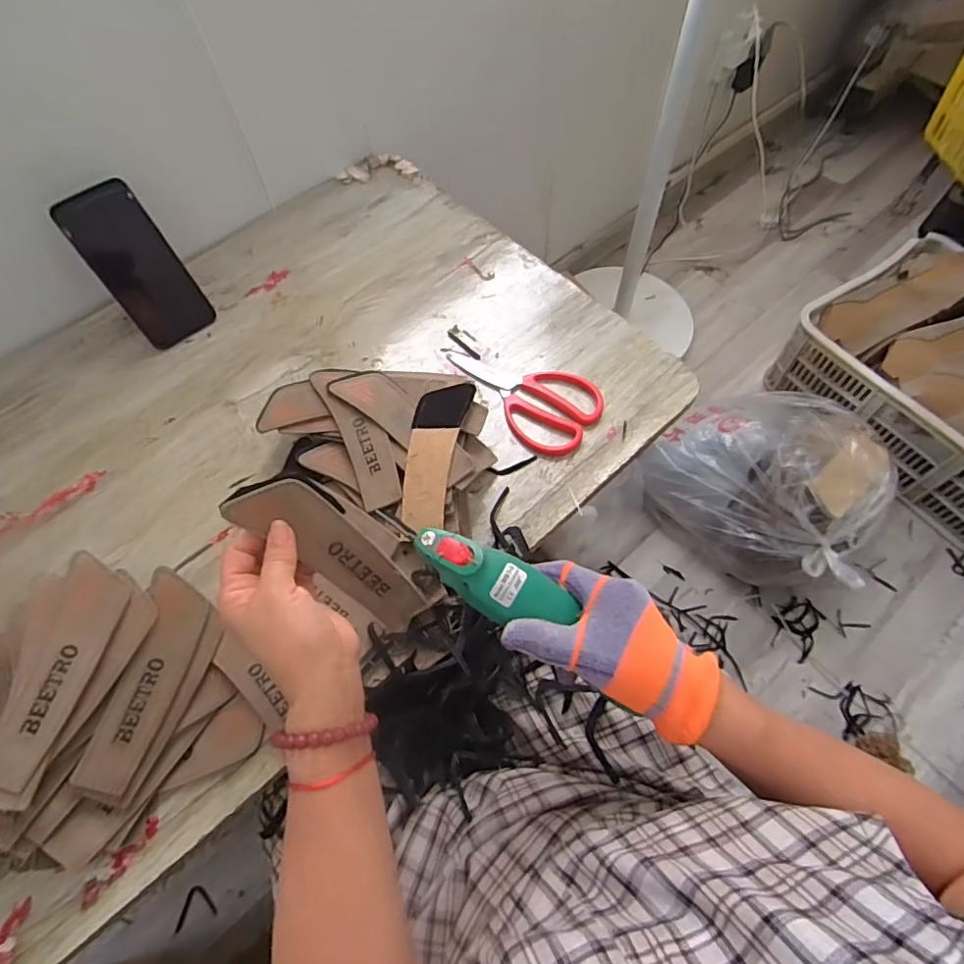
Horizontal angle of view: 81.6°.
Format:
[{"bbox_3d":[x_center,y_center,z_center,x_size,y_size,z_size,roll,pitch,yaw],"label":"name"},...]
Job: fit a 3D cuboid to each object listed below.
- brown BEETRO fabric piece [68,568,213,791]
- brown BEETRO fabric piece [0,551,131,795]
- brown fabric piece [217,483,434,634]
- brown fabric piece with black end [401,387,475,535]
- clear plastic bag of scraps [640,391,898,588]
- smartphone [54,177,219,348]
[{"bbox_3d":[-0.263,0.155,0.443,0.046,0.005,0.163,23,65,-30],"label":"brown BEETRO fabric piece"},{"bbox_3d":[-0.312,0.137,0.415,0.044,0.012,0.160,16,68,-15],"label":"brown BEETRO fabric piece"},{"bbox_3d":[-0.103,0.055,0.409,0.046,0.166,0.005,-44,30,-1],"label":"brown fabric piece"},{"bbox_3d":[-0.045,-0.029,0.524,0.049,0.011,0.157,6,64,7],"label":"brown fabric piece with black end"},{"bbox_3d":[0.517,-0.033,0.999,0.356,0.262,0.344,36,69,20],"label":"clear plastic bag of scraps"},{"bbox_3d":[-0.386,-0.241,0.631,0.080,0.168,0.007,-42,38,-23],"label":"smartphone"}]

